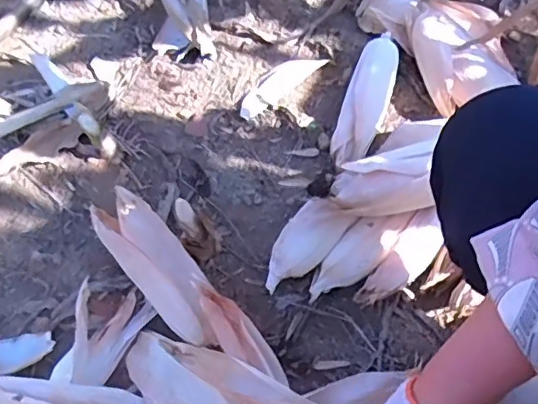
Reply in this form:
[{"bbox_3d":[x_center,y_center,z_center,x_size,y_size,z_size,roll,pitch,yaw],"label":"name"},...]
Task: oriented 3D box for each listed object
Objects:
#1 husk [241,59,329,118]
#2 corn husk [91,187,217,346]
[{"bbox_3d":[0.017,-0.176,0.851,0.050,0.022,0.148,39,76,20],"label":"husk"},{"bbox_3d":[-0.136,0.080,0.697,0.076,0.039,0.218,-35,83,-13],"label":"corn husk"}]

